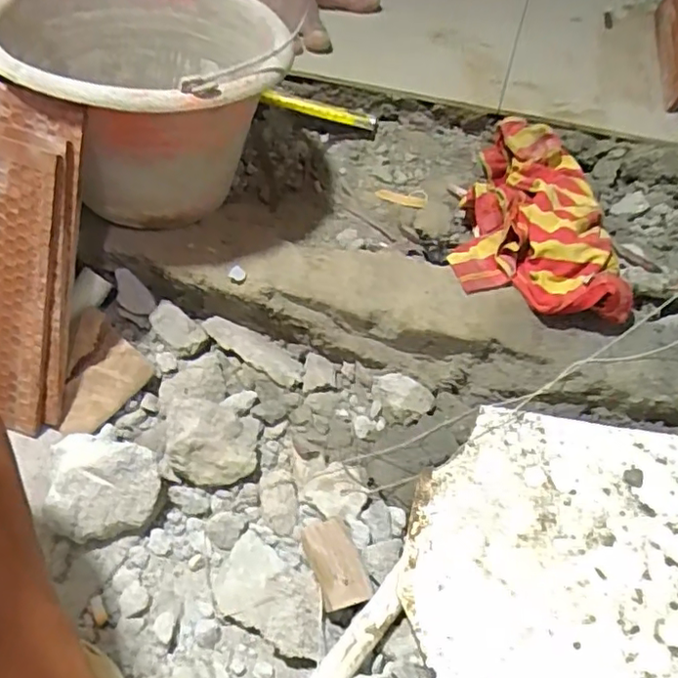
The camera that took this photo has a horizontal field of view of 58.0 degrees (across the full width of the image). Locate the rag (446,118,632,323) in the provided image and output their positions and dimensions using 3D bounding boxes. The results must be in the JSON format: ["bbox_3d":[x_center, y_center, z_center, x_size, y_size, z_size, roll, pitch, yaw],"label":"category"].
[{"bbox_3d":[0.191,-0.121,0.606,0.147,0.059,0.249,6,53,3],"label":"rag"}]

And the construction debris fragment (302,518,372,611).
[{"bbox_3d":[-0.002,0.172,0.467,0.037,0.007,0.064,-15,64,-26],"label":"construction debris fragment"}]

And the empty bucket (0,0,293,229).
[{"bbox_3d":[-0.171,-0.227,0.576,0.236,0.168,0.237,1,53,-1],"label":"empty bucket"}]

